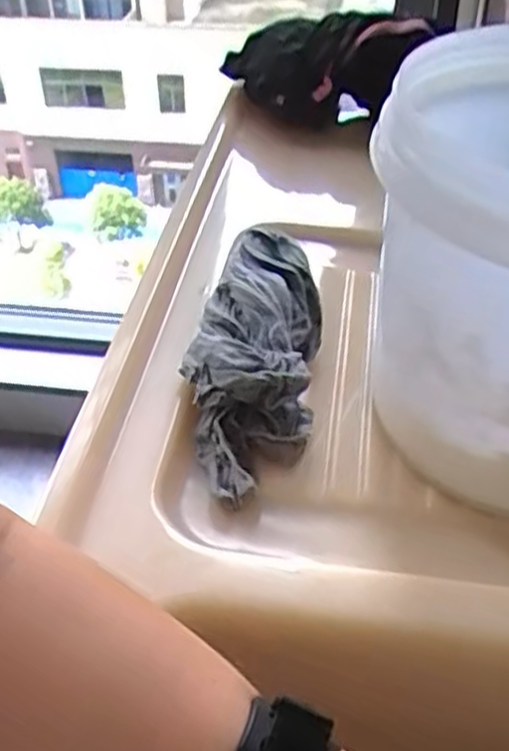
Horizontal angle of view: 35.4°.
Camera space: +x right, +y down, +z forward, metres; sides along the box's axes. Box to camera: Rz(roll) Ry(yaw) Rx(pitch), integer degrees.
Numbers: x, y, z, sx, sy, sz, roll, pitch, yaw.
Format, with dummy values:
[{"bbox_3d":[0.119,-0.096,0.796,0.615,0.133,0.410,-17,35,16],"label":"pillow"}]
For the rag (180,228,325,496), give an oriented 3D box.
[{"bbox_3d":[0.001,-0.012,0.466,0.068,0.054,0.182,4,40,7],"label":"rag"}]

